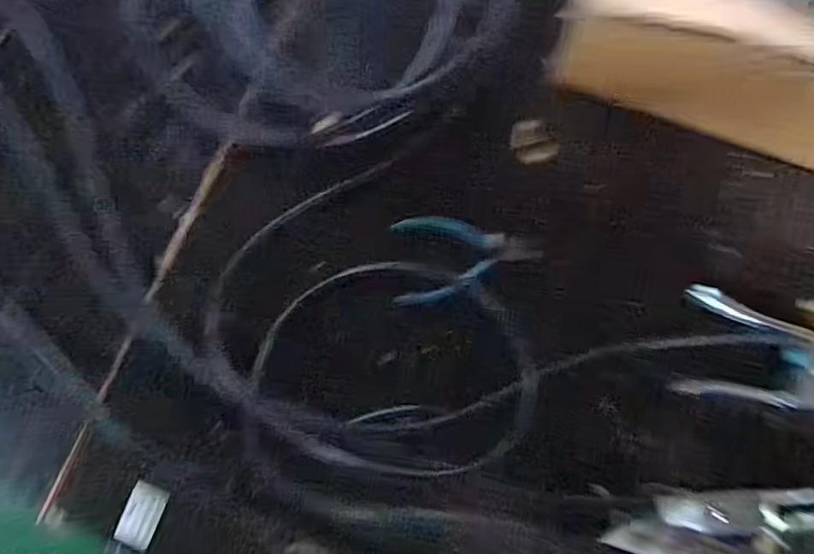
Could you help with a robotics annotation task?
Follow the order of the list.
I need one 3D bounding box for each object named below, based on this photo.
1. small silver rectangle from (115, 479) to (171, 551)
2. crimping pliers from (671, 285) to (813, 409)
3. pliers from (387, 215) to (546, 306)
[{"bbox_3d":[-0.222,0.200,0.447,0.029,0.004,0.051,22,82,-6],"label":"small silver rectangle"},{"bbox_3d":[0.291,0.066,0.396,0.169,0.025,0.080,15,84,6],"label":"crimping pliers"},{"bbox_3d":[0.045,-0.023,0.445,0.122,0.011,0.068,-14,82,2],"label":"pliers"}]

